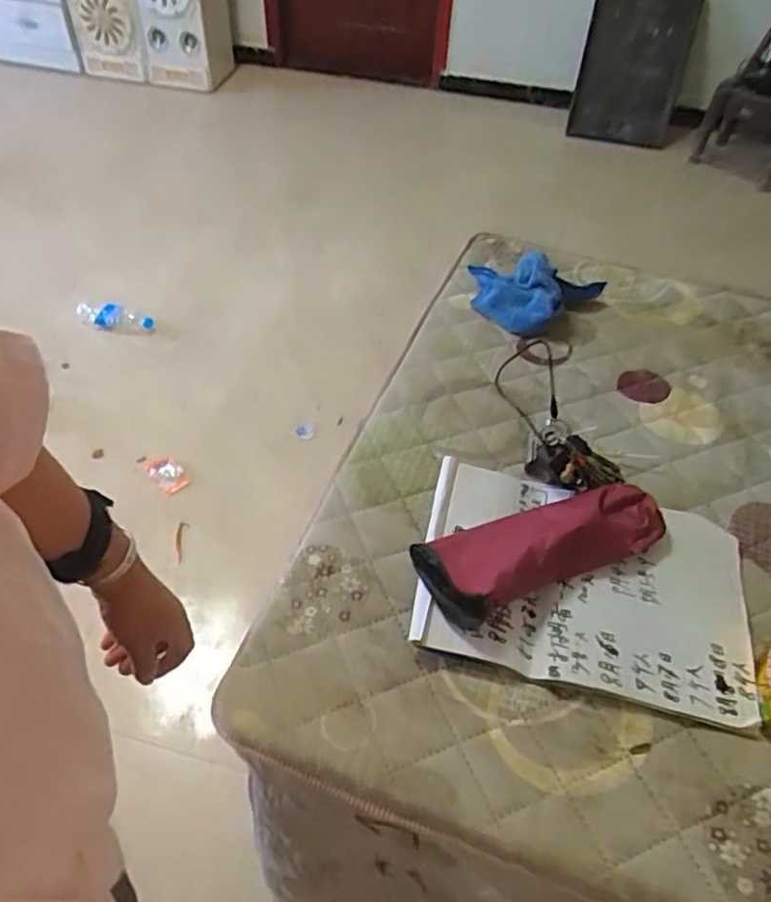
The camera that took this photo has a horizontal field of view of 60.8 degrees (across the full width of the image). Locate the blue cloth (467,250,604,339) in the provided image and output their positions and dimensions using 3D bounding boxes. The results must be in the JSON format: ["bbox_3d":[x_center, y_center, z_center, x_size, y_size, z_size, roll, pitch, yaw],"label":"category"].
[{"bbox_3d":[0.203,-0.210,0.857,0.176,0.061,0.099,2,50,1],"label":"blue cloth"}]

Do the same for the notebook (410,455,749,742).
[{"bbox_3d":[0.180,0.116,0.601,0.287,0.024,0.205,11,51,9],"label":"notebook"}]

